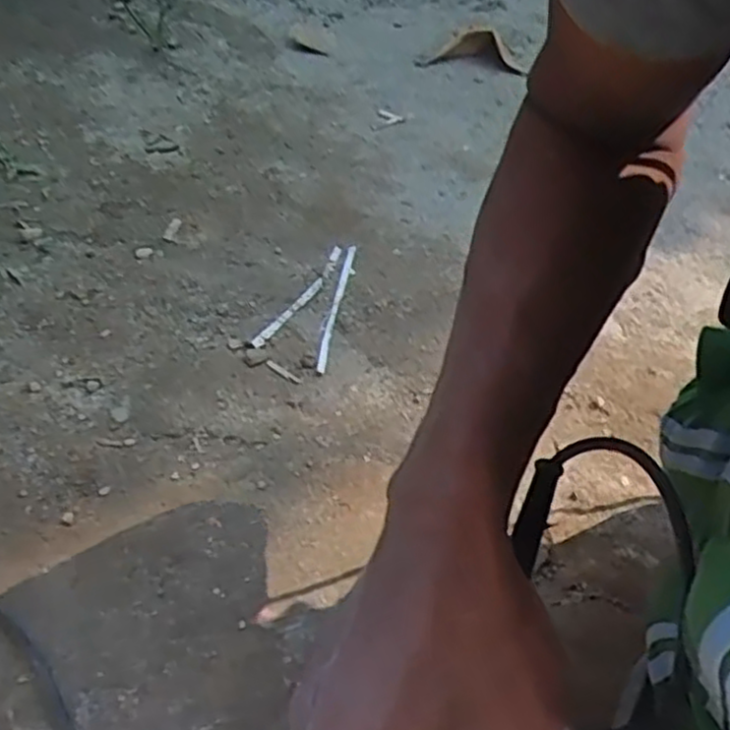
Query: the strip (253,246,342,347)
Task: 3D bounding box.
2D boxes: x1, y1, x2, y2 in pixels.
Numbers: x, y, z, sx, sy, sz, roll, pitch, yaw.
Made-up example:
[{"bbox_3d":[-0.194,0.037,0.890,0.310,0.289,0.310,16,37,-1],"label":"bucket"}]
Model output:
[{"bbox_3d":[-0.063,-0.073,0.760,0.017,0.006,0.180,21,45,15],"label":"strip"}]

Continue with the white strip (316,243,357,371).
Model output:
[{"bbox_3d":[-0.029,-0.064,0.757,0.011,0.008,0.199,10,43,3],"label":"white strip"}]

